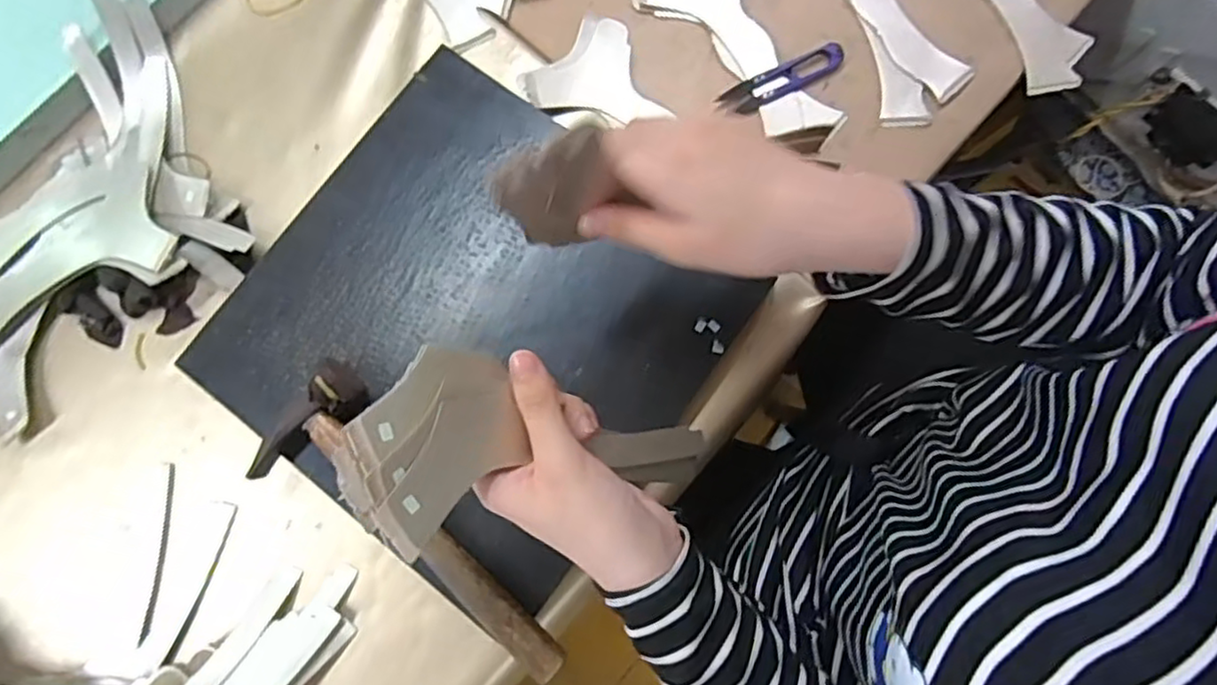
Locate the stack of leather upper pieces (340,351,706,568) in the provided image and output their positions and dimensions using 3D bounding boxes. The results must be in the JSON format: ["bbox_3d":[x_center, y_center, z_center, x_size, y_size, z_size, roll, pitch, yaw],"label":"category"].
[{"bbox_3d":[-0.032,0.053,0.353,0.195,0.026,0.087,8,77,-36],"label":"stack of leather upper pieces"}]

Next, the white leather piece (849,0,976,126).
[{"bbox_3d":[0.198,-0.254,0.528,0.085,0.004,0.190,-22,80,-3],"label":"white leather piece"}]

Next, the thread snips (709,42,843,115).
[{"bbox_3d":[0.130,-0.197,0.521,0.096,0.010,0.024,-27,80,-4],"label":"thread snips"}]

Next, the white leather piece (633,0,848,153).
[{"bbox_3d":[0.112,-0.229,0.529,0.096,0.004,0.183,-36,81,-5],"label":"white leather piece"}]

